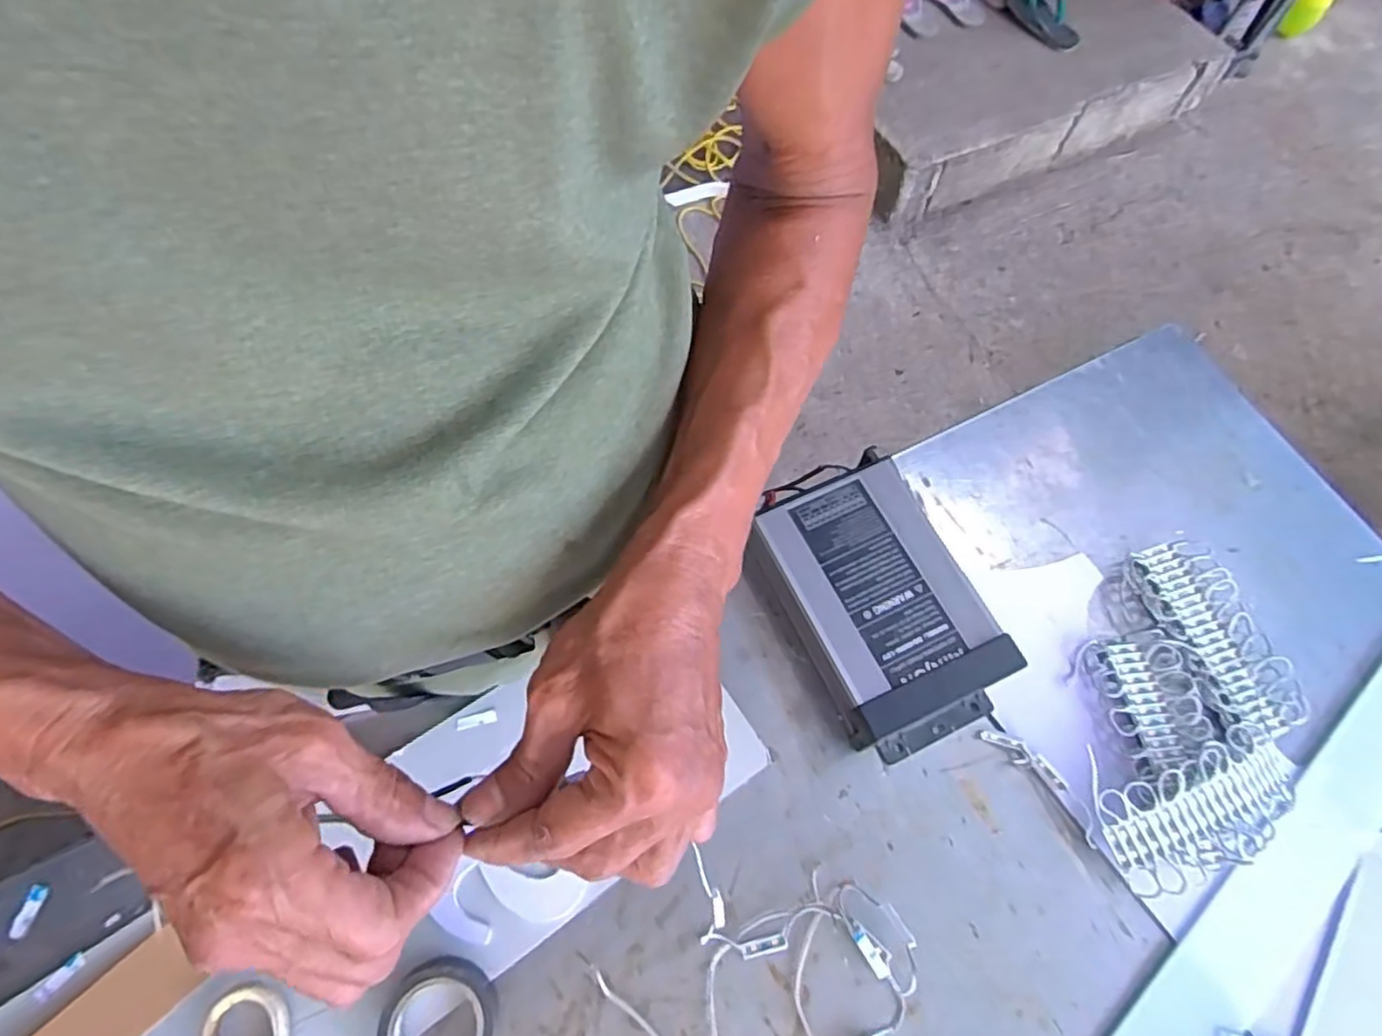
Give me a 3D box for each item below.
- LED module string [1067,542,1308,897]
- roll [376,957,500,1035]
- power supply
[{"bbox_3d":[0.320,0.122,0.465,0.165,0.026,0.192,-13,67,-9],"label":"LED module string"},{"bbox_3d":[-0.133,0.272,0.371,0.058,0.025,0.066,-7,66,-7],"label":"roll"},{"bbox_3d":[0.120,0.058,0.470,0.113,0.054,0.183,-22,68,-13],"label":"power supply"}]

